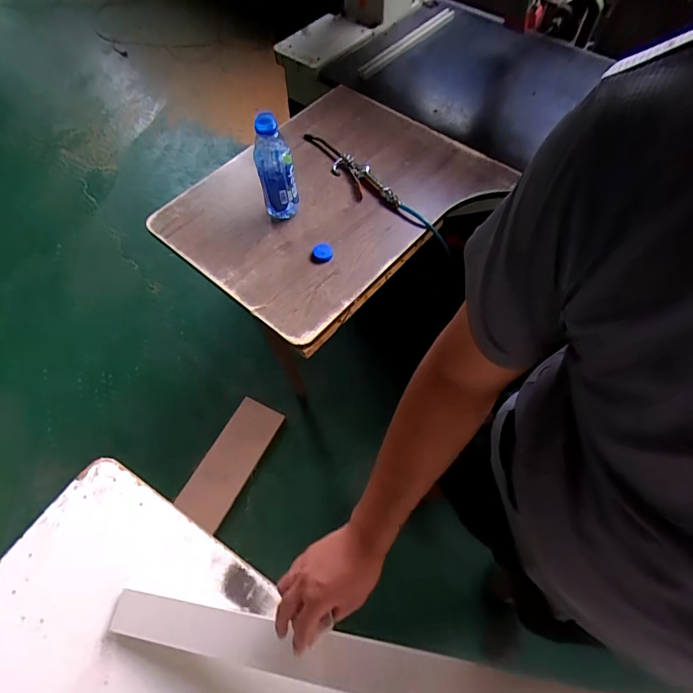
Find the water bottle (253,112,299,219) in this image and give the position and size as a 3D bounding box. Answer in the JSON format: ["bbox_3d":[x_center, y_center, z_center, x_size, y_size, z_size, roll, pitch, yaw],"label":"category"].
[{"bbox_3d":[-0.135,-0.337,0.803,0.067,0.209,0.060,-14,62,-5],"label":"water bottle"}]

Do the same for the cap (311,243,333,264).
[{"bbox_3d":[-0.048,-0.185,0.837,0.040,0.017,0.044,-1,62,1],"label":"cap"}]

